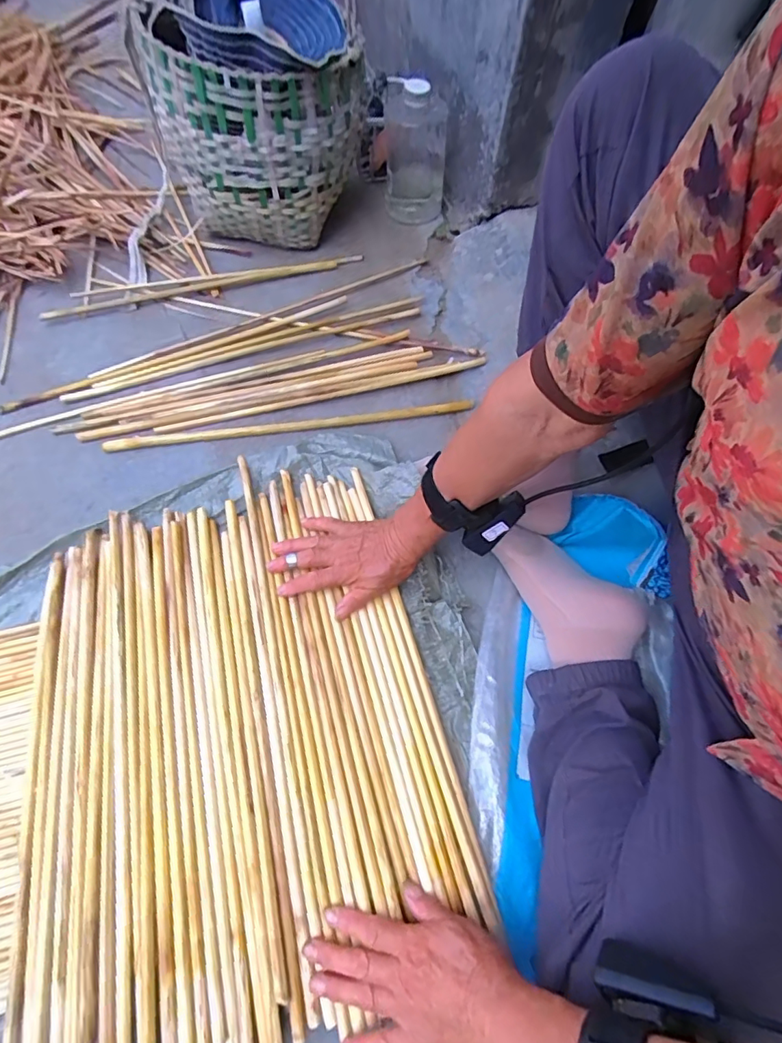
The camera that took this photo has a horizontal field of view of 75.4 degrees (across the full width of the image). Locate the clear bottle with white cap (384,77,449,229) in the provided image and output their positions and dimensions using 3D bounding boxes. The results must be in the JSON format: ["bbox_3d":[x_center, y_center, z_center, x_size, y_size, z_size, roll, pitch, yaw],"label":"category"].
[{"bbox_3d":[0.041,-0.617,0.838,0.104,0.179,0.120,5,63,-1],"label":"clear bottle with white cap"}]

